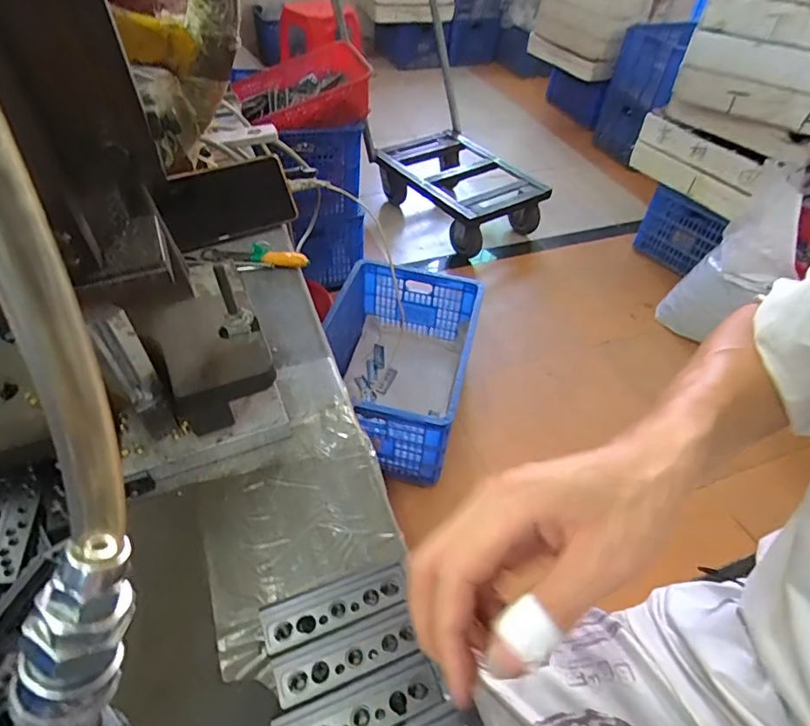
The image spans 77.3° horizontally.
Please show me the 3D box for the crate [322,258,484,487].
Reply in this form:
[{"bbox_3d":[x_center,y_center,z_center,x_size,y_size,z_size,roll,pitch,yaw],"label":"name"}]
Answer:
[{"bbox_3d":[-0.011,0.019,1.297,0.328,0.280,0.500,10,47,5],"label":"crate"}]

